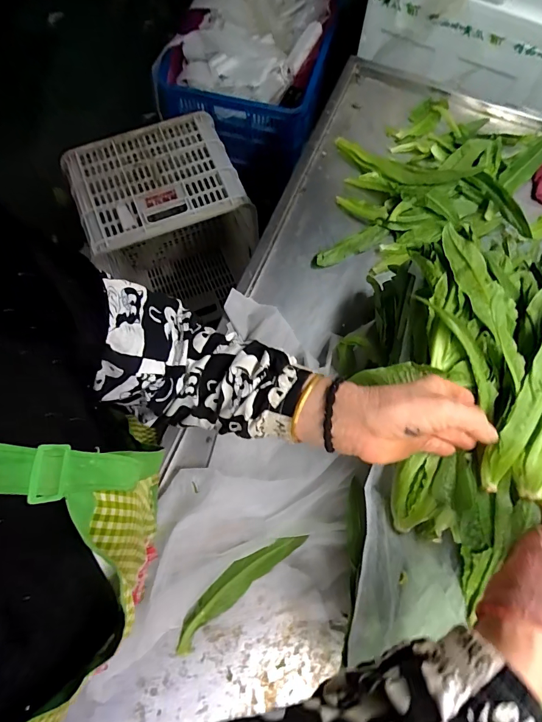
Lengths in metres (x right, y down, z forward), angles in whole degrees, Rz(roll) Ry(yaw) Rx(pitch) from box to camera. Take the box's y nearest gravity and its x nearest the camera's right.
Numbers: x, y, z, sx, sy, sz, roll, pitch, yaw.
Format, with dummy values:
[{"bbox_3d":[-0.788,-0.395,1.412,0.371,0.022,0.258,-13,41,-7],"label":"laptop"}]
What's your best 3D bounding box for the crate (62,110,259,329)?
[{"bbox_3d":[-0.281,-0.387,1.221,0.414,0.589,0.321,-23,76,-7],"label":"crate"}]

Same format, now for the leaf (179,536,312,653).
[{"bbox_3d":[-0.045,0.286,0.492,0.199,0.022,0.042,-40,79,-11],"label":"leaf"}]

